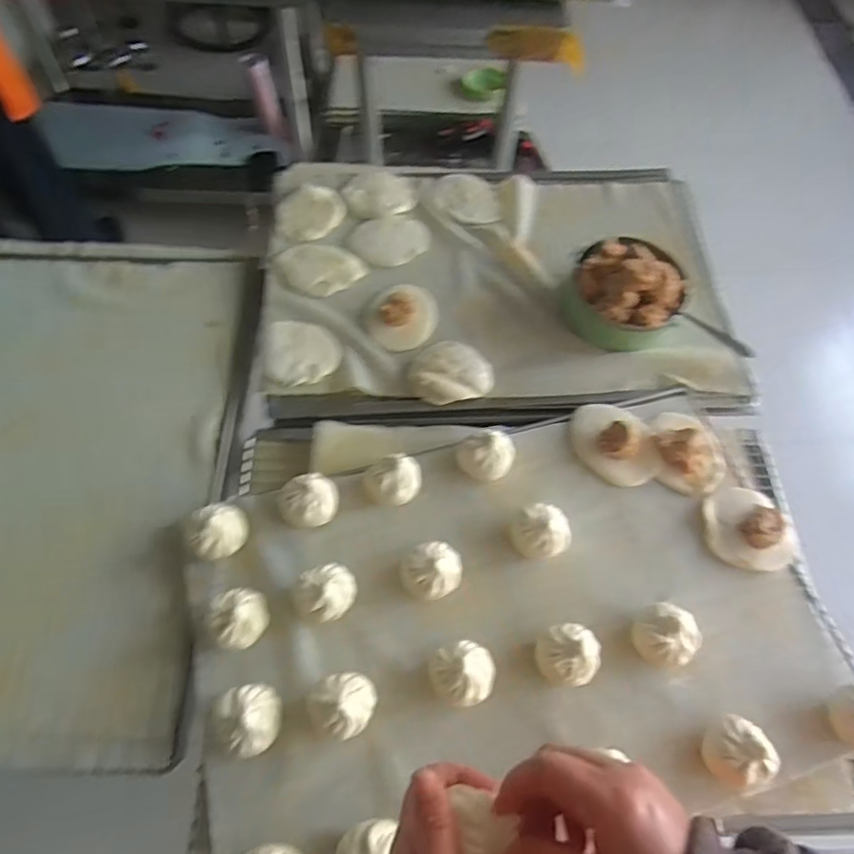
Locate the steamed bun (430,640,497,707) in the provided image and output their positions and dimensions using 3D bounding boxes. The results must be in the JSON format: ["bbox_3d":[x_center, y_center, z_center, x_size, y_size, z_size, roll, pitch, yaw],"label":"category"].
[{"bbox_3d":[0.033,0.220,0.537,0.056,0.041,0.052,1,62,-3],"label":"steamed bun"}]

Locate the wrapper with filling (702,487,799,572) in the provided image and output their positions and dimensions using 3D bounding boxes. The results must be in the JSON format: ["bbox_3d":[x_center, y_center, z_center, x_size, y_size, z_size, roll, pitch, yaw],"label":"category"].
[{"bbox_3d":[0.335,0.103,0.622,0.087,0.024,0.090,1,62,-3],"label":"wrapper with filling"}]

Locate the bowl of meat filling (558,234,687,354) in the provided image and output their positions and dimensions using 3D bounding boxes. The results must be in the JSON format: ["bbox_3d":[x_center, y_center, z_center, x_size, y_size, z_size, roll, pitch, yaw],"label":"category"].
[{"bbox_3d":[0.247,-0.175,0.743,0.145,0.099,0.135,30,64,12],"label":"bowl of meat filling"}]

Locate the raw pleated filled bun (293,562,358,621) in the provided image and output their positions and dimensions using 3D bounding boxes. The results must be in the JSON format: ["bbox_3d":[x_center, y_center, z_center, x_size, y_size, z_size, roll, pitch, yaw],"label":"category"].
[{"bbox_3d":[-0.094,0.156,0.566,0.050,0.043,0.058,33,65,14],"label":"raw pleated filled bun"}]

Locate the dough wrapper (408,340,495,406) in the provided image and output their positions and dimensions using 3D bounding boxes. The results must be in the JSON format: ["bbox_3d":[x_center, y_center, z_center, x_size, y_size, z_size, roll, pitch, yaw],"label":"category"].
[{"bbox_3d":[0.027,-0.069,0.715,0.093,0.020,0.083,-8,63,-7],"label":"dough wrapper"}]

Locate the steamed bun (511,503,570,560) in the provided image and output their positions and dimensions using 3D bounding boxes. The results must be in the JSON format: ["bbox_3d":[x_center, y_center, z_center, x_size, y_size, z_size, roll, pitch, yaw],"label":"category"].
[{"bbox_3d":[0.115,0.107,0.603,0.054,0.044,0.051,1,62,-3],"label":"steamed bun"}]

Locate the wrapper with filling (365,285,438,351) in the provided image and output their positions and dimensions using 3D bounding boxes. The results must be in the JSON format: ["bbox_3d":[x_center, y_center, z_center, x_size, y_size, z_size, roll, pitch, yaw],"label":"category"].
[{"bbox_3d":[-0.031,-0.144,0.742,0.087,0.029,0.094,-5,62,-6],"label":"wrapper with filling"}]

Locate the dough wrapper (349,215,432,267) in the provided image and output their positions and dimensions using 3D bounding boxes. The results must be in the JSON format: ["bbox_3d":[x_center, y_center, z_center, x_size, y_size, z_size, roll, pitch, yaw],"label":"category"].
[{"bbox_3d":[-0.049,-0.254,0.816,0.106,0.014,0.076,-6,62,-6],"label":"dough wrapper"}]

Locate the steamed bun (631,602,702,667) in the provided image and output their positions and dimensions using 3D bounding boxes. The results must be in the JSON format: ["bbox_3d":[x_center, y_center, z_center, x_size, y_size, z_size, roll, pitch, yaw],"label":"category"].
[{"bbox_3d":[0.223,0.193,0.558,0.057,0.040,0.052,1,62,-3],"label":"steamed bun"}]

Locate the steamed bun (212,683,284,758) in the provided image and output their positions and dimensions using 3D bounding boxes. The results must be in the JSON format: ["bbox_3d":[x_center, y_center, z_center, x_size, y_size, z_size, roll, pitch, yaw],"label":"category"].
[{"bbox_3d":[-0.152,0.250,0.511,0.048,0.039,0.054,-5,62,-6],"label":"steamed bun"}]

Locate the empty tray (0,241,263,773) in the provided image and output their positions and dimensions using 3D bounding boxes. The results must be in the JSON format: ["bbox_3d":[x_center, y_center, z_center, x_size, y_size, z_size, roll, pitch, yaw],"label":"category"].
[{"bbox_3d":[-0.417,0.024,0.662,0.399,0.040,0.609,3,62,-6],"label":"empty tray"}]

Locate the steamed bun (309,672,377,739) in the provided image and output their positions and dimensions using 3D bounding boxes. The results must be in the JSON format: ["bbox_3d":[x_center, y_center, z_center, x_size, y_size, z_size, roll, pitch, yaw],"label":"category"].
[{"bbox_3d":[-0.073,0.239,0.522,0.053,0.040,0.050,1,62,-3],"label":"steamed bun"}]

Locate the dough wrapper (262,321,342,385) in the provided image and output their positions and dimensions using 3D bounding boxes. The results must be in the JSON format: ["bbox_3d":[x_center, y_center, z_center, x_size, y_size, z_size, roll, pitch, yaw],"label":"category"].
[{"bbox_3d":[-0.151,-0.089,0.718,0.091,0.012,0.086,1,62,-3],"label":"dough wrapper"}]

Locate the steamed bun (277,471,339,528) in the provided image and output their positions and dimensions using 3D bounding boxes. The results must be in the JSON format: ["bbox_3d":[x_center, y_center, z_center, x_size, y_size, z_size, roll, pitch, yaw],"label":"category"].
[{"bbox_3d":[-0.120,0.074,0.612,0.059,0.045,0.054,-24,66,-15],"label":"steamed bun"}]

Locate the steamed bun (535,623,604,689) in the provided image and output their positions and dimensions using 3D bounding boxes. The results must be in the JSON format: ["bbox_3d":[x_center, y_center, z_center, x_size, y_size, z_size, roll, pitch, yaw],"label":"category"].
[{"bbox_3d":[0.130,0.205,0.544,0.056,0.047,0.052,-28,67,-17],"label":"steamed bun"}]

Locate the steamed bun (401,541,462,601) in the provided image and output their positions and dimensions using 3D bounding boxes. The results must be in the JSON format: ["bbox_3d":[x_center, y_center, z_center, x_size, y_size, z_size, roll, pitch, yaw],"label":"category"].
[{"bbox_3d":[0.005,0.136,0.577,0.057,0.042,0.053,1,62,-3],"label":"steamed bun"}]

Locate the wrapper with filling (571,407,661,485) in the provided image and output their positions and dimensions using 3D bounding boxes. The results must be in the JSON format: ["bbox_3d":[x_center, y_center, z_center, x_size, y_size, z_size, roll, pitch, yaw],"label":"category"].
[{"bbox_3d":[0.208,0.016,0.666,0.076,0.029,0.106,-38,70,-20],"label":"wrapper with filling"}]

